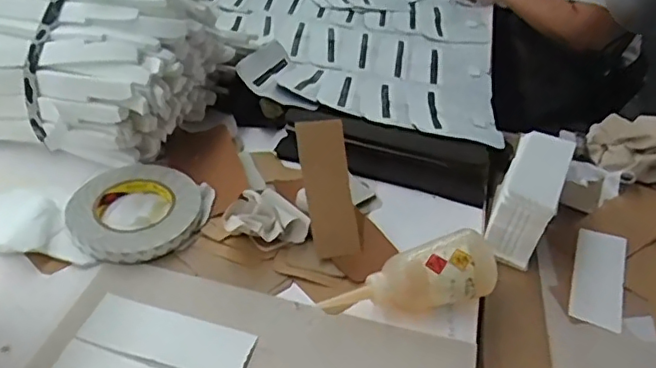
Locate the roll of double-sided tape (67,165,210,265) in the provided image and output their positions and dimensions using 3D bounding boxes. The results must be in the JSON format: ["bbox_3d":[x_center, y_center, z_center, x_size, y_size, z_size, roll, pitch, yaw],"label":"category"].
[{"bbox_3d":[-0.204,0.029,0.614,0.133,0.024,0.131,4,38,-3],"label":"roll of double-sided tape"}]

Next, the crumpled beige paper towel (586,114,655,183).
[{"bbox_3d":[0.448,-0.053,0.798,0.151,0.067,0.088,0,39,-9],"label":"crumpled beige paper towel"}]

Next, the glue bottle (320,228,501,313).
[{"bbox_3d":[0.078,0.092,0.550,0.170,0.062,0.054,-15,41,-6],"label":"glue bottle"}]

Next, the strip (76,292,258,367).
[{"bbox_3d":[-0.140,0.133,0.507,0.145,0.005,0.051,15,42,8],"label":"strip"}]

